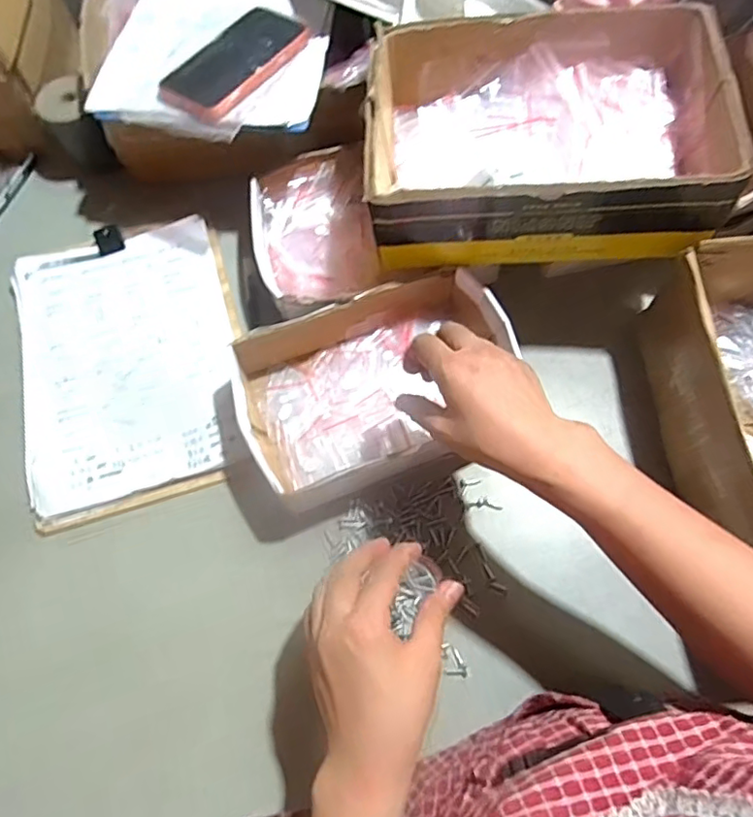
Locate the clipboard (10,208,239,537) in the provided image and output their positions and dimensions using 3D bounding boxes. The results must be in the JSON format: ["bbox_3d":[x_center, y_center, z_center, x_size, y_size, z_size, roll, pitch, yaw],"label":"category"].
[{"bbox_3d":[-0.248,-0.053,0.584,0.215,0.014,0.302,-16,68,-5],"label":"clipboard"}]

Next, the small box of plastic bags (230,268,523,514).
[{"bbox_3d":[0.003,-0.021,0.539,0.250,0.059,0.174,-19,68,-6],"label":"small box of plastic bags"}]

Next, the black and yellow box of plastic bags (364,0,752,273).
[{"bbox_3d":[0.146,-0.258,0.544,0.304,0.100,0.221,0,68,2],"label":"black and yellow box of plastic bags"}]

